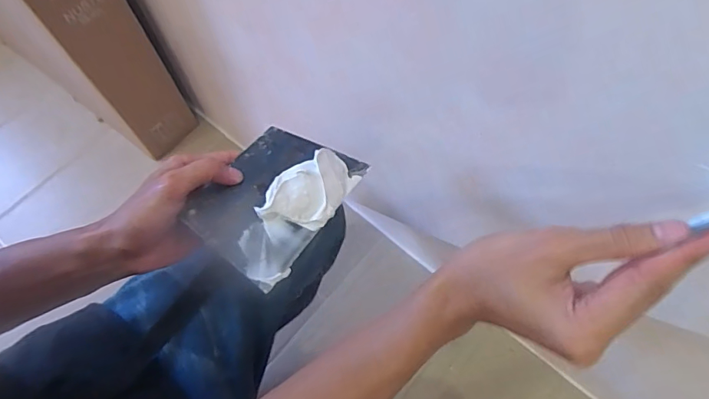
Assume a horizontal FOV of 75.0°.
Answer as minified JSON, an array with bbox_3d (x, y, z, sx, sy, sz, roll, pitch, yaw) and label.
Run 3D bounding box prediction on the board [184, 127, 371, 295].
[{"bbox_3d":[-0.066,-0.003,0.383,0.099,0.031,0.133,28,69,15],"label":"board"}]

